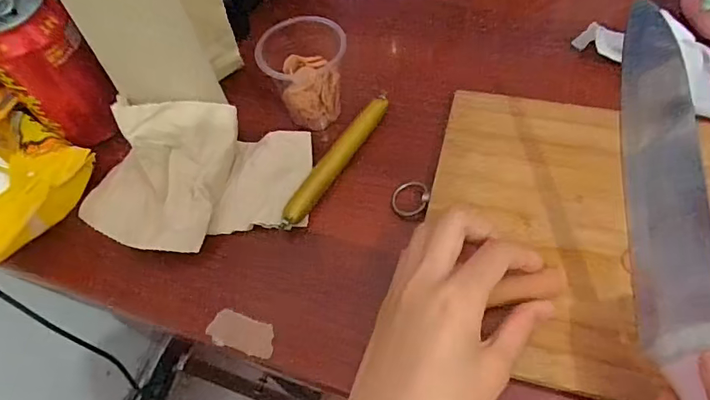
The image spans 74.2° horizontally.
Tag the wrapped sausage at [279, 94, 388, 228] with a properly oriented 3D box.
[{"bbox_3d":[-0.013,-0.032,0.348,0.015,0.012,0.129,27,64,20],"label":"wrapped sausage"}]

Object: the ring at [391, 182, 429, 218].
[{"bbox_3d":[0.040,0.000,0.334,0.027,0.008,0.030,-38,51,11],"label":"ring"}]

